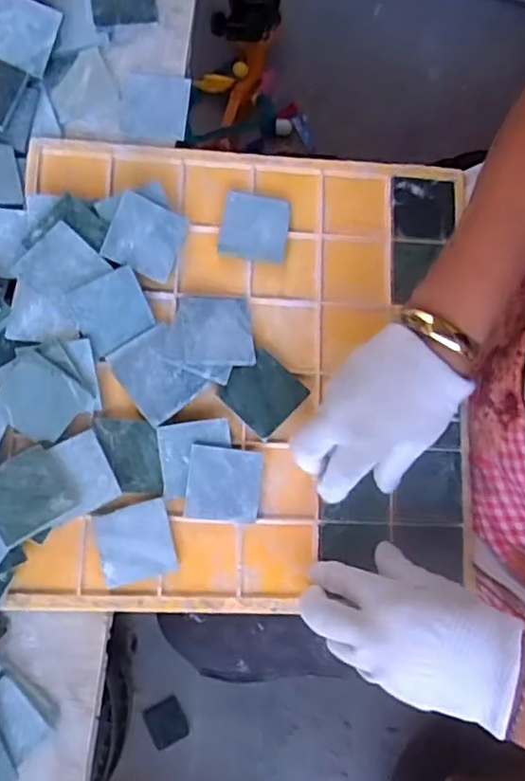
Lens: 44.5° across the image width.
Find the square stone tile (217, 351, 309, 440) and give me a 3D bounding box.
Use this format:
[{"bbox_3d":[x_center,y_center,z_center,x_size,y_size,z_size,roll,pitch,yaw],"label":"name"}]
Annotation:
[{"bbox_3d":[0.001,0.001,0.453,0.049,0.005,0.048,45,82,-1],"label":"square stone tile"}]

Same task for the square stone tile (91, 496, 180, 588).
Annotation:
[{"bbox_3d":[-0.085,0.102,0.430,0.049,0.005,0.048,-15,79,-4],"label":"square stone tile"}]

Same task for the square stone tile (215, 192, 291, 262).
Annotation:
[{"bbox_3d":[-0.006,-0.120,0.471,0.049,0.011,0.047,6,79,0],"label":"square stone tile"}]

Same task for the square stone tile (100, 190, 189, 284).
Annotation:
[{"bbox_3d":[-0.082,-0.108,0.452,0.049,0.005,0.050,22,85,-25],"label":"square stone tile"}]

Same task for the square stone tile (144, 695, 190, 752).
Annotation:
[{"bbox_3d":[-0.131,0.454,0.878,0.050,0.006,0.057,-25,80,-6],"label":"square stone tile"}]

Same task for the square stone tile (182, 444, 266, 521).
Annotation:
[{"bbox_3d":[-0.026,0.064,0.438,0.050,0.010,0.048,6,79,0],"label":"square stone tile"}]

